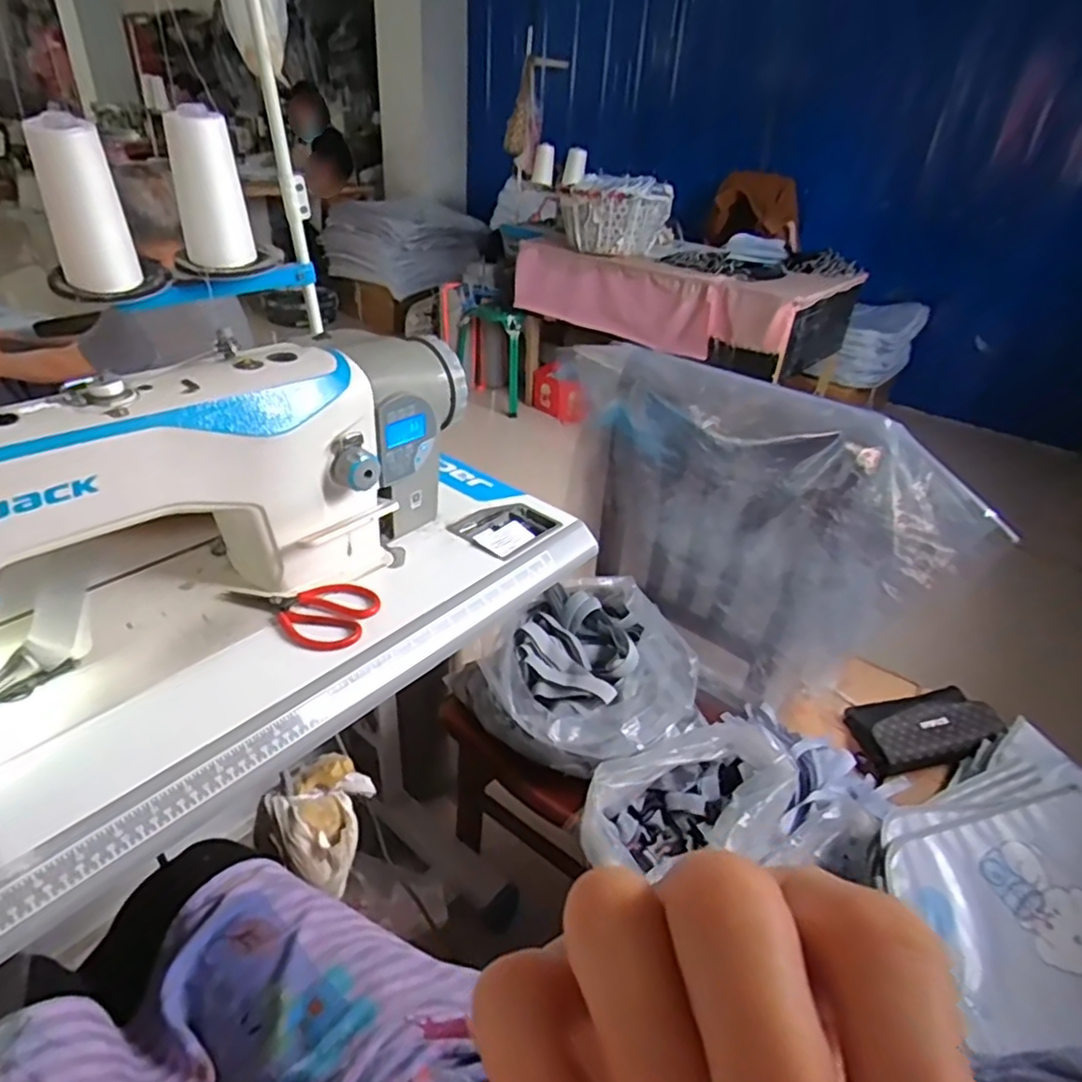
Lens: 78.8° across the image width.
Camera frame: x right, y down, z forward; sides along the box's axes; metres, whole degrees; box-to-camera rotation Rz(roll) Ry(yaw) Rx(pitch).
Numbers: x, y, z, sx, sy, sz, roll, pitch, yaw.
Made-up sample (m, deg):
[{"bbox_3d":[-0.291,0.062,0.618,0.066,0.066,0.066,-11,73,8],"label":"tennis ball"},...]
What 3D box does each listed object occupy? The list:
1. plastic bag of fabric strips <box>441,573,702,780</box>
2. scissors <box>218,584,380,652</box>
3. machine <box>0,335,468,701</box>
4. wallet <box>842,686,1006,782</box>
[{"bbox_3d":[0.057,0.193,0.951,0.270,0.153,0.290,-15,39,-28],"label":"plastic bag of fabric strips"},{"bbox_3d":[-0.252,0.069,0.675,0.155,0.014,0.085,11,34,8],"label":"scissors"},{"bbox_3d":[-0.330,-0.053,0.646,0.551,0.233,0.182,-26,44,-38],"label":"machine"},{"bbox_3d":[0.605,0.290,1.043,0.212,0.043,0.121,-15,34,2],"label":"wallet"}]

